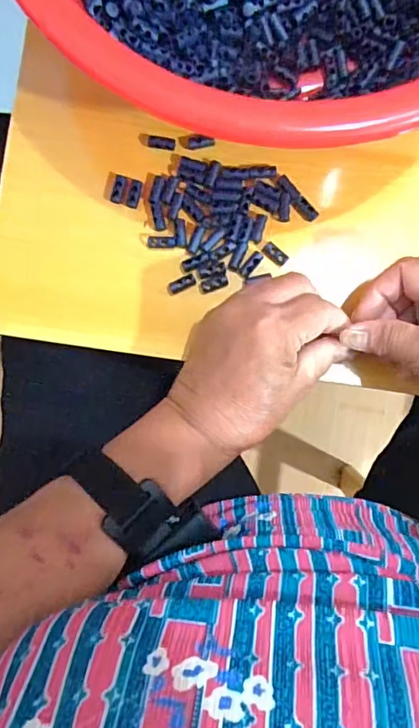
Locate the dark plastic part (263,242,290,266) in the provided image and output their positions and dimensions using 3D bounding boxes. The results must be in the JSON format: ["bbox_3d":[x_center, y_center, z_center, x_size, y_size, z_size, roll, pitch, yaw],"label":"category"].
[{"bbox_3d":[0.045,-0.075,0.342,0.018,0.005,0.010,37,85,-1],"label":"dark plastic part"}]

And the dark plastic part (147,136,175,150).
[{"bbox_3d":[-0.033,-0.152,0.343,0.019,0.004,0.008,-1,87,-17],"label":"dark plastic part"}]

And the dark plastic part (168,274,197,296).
[{"bbox_3d":[-0.019,-0.054,0.338,0.020,0.004,0.008,-24,88,-4],"label":"dark plastic part"}]

